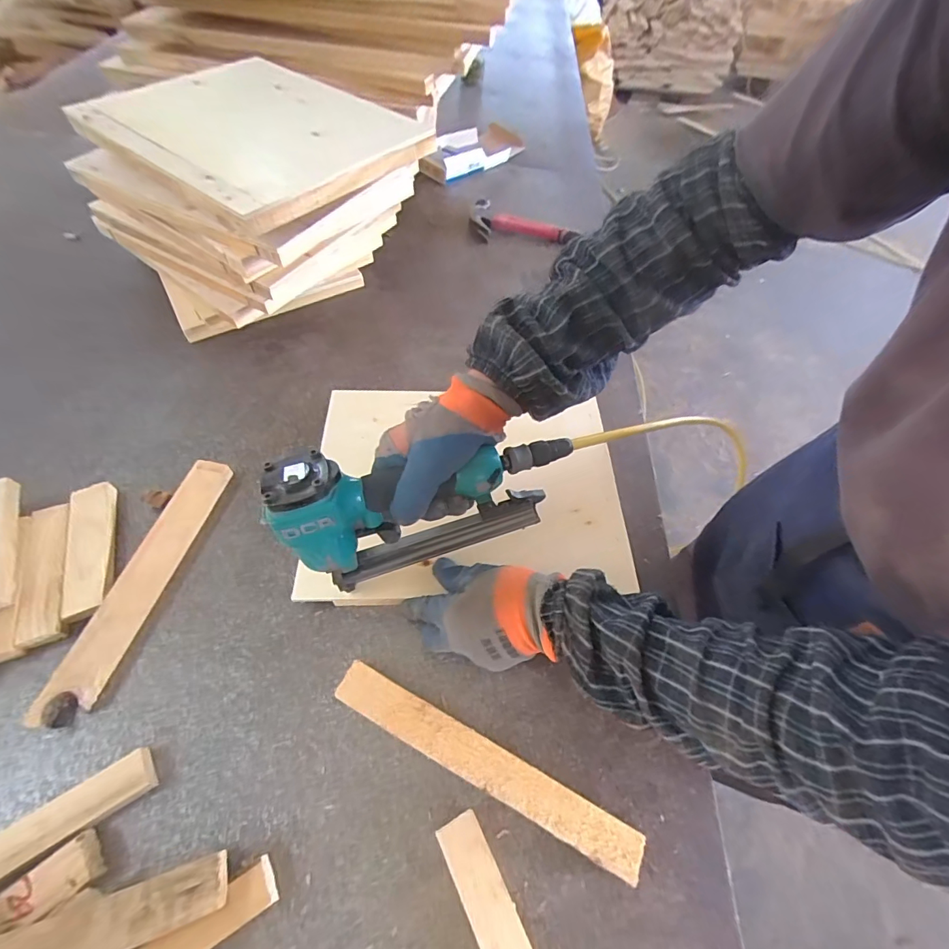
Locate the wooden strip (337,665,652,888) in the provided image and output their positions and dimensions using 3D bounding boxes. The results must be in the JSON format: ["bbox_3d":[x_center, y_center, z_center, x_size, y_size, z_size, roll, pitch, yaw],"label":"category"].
[{"bbox_3d":[0.006,0.254,0.397,0.283,0.024,0.036,25,59,12],"label":"wooden strip"}]

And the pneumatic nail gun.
[{"bbox_3d":[-0.048,0.031,0.409,0.234,0.135,0.062,-9,58,-10],"label":"pneumatic nail gun"}]

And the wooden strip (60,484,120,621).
[{"bbox_3d":[-0.427,0.081,0.496,0.042,0.017,0.157,-16,59,-13],"label":"wooden strip"}]

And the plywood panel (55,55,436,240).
[{"bbox_3d":[-0.275,-0.450,0.586,0.372,0.034,0.306,35,61,18],"label":"plywood panel"}]

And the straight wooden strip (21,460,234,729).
[{"bbox_3d":[-0.349,0.106,0.478,0.042,0.021,0.282,11,57,3],"label":"straight wooden strip"}]

